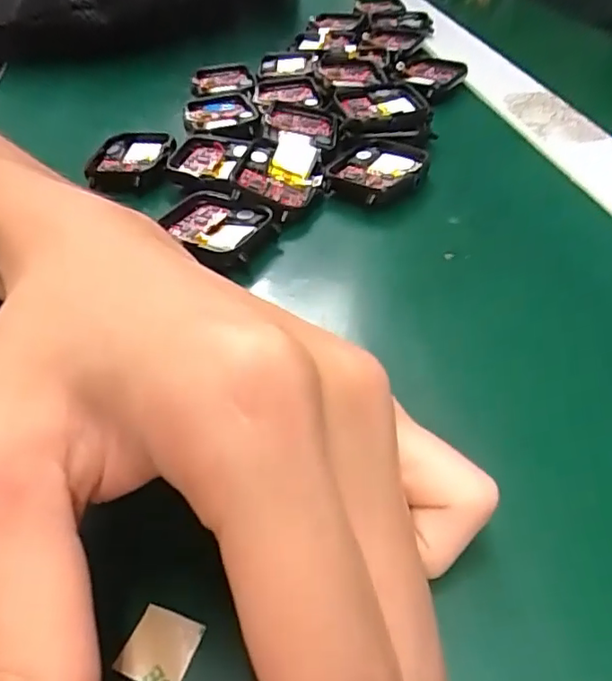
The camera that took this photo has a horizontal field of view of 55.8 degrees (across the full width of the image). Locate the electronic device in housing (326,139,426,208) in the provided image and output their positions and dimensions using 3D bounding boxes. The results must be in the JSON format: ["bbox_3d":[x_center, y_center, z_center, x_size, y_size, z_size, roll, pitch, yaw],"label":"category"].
[{"bbox_3d":[0.032,-0.077,0.263,0.041,0.009,0.046,19,47,22],"label":"electronic device in housing"}]

